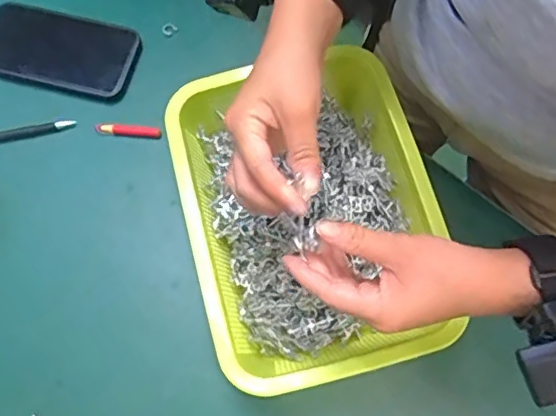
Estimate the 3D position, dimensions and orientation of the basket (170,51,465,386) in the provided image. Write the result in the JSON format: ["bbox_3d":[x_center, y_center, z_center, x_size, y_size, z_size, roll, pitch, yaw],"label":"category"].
[{"bbox_3d":[0.027,0.005,0.485,0.200,0.063,0.264,-14,72,-5],"label":"basket"}]

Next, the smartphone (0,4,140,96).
[{"bbox_3d":[-0.227,-0.164,0.592,0.158,0.013,0.083,13,72,4],"label":"smartphone"}]

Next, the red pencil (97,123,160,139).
[{"bbox_3d":[-0.146,-0.076,0.563,0.064,0.005,0.012,6,71,2],"label":"red pencil"}]

